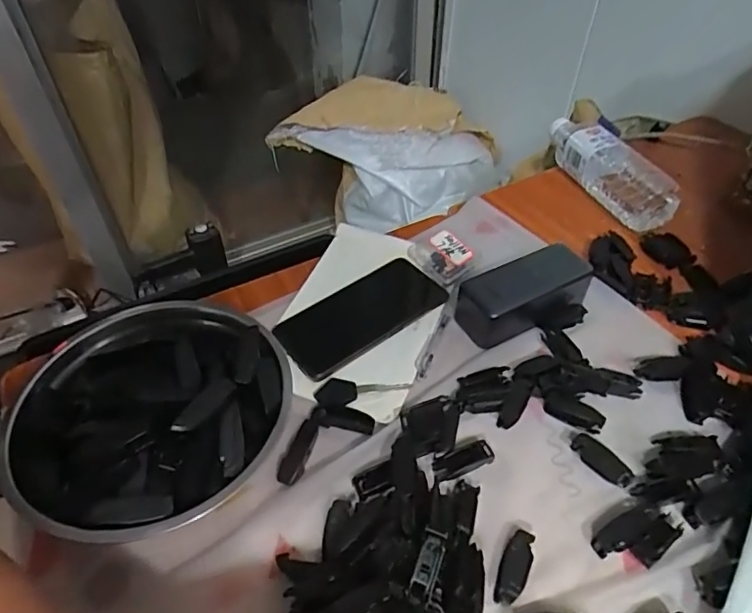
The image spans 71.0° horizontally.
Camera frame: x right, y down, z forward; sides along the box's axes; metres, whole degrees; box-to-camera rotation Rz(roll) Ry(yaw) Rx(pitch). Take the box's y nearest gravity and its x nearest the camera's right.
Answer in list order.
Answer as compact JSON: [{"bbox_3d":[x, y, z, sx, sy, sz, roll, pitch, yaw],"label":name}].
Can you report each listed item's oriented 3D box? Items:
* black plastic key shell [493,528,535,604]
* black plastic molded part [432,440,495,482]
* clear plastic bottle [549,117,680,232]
[{"bbox_3d":[0.096,0.179,0.363,0.019,0.010,0.049,20,64,20],"label":"black plastic key shell"},{"bbox_3d":[0.070,0.124,0.419,0.050,0.014,0.017,-18,48,-15],"label":"black plastic molded part"},{"bbox_3d":[0.277,-0.172,0.646,0.052,0.059,0.199,-22,49,-18],"label":"clear plastic bottle"}]

